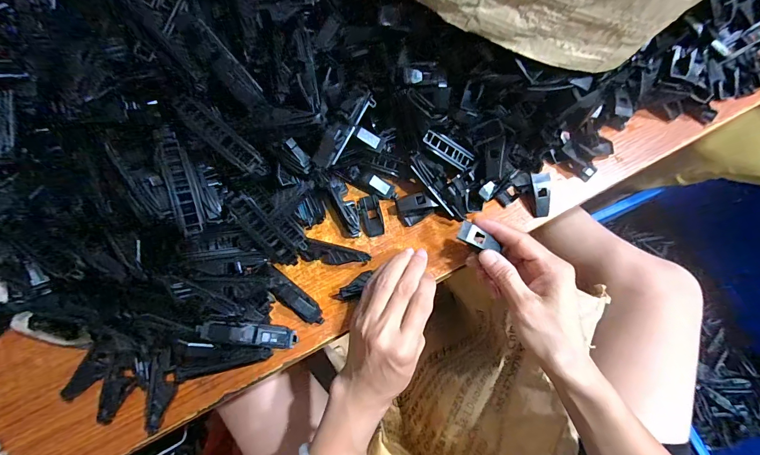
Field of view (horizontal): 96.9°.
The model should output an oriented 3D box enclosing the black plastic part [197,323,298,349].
[{"bbox_3d":[-0.111,0.091,0.287,0.078,0.011,0.017,10,75,-16],"label":"black plastic part"}]

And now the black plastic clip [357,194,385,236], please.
[{"bbox_3d":[-0.009,-0.012,0.332,0.020,0.007,0.041,-12,75,-1],"label":"black plastic clip"}]

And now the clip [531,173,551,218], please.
[{"bbox_3d":[0.154,-0.031,0.323,0.015,0.007,0.042,-6,99,0],"label":"clip"}]

